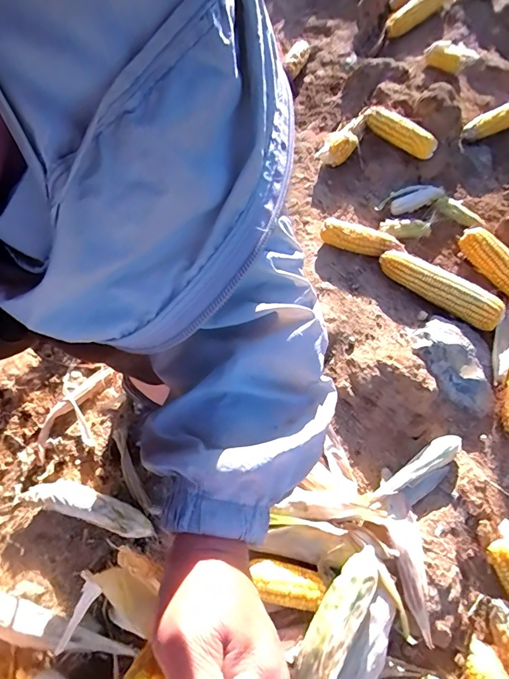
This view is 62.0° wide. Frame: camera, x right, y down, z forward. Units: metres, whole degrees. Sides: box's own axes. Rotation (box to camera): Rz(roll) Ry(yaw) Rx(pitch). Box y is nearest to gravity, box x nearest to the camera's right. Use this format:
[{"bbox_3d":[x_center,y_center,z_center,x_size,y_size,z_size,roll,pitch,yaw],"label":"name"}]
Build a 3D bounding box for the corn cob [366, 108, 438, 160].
[{"bbox_3d":[0.259,-0.367,0.746,0.035,0.049,0.144,-34,64,-21],"label":"corn cob"}]

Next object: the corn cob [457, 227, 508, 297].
[{"bbox_3d":[0.395,-0.109,0.666,0.044,0.043,0.174,-31,70,-17],"label":"corn cob"}]

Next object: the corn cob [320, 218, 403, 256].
[{"bbox_3d":[0.171,-0.158,0.682,0.131,0.044,0.040,15,58,8],"label":"corn cob"}]

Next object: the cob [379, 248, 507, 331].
[{"bbox_3d":[0.280,-0.083,0.640,0.193,0.040,0.049,33,65,15],"label":"cob"}]

